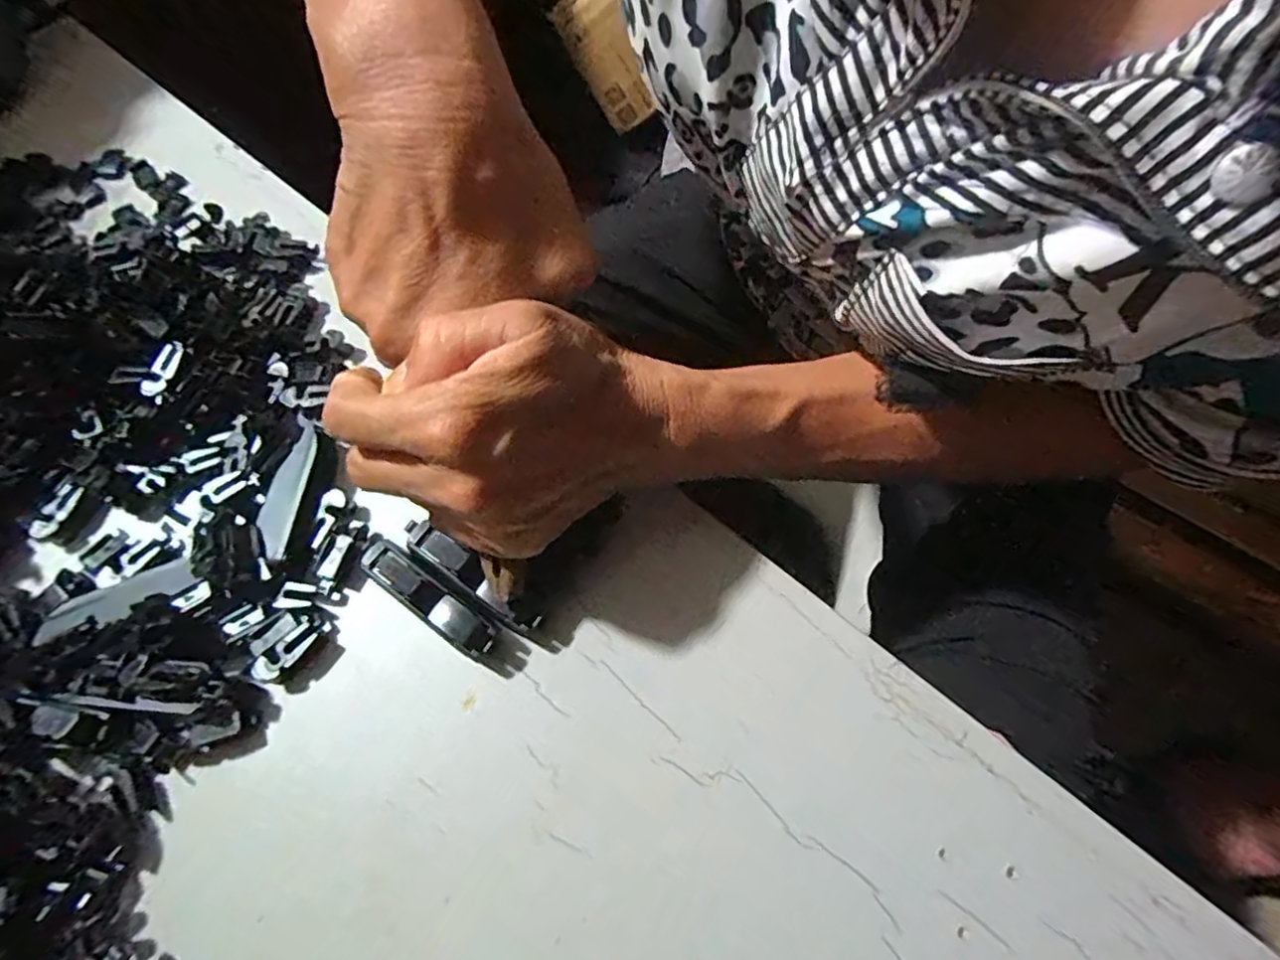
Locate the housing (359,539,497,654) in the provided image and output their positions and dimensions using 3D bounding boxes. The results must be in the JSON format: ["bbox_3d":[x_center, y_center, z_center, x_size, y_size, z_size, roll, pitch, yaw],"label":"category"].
[{"bbox_3d":[-0.088,0.047,0.258,0.071,0.014,0.016,33,76,12],"label":"housing"}]

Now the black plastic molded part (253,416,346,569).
[{"bbox_3d":[-0.149,0.004,0.272,0.024,0.007,0.063,12,72,6],"label":"black plastic molded part"}]

